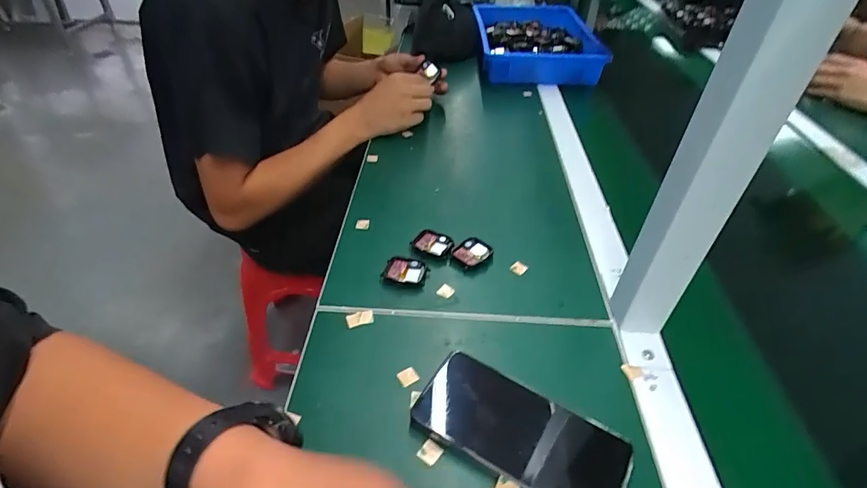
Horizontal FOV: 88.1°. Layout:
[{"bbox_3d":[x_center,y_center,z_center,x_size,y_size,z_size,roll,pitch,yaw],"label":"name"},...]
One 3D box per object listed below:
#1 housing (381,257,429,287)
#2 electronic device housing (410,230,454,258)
[{"bbox_3d":[-0.030,0.029,0.487,0.045,0.009,0.033,9,42,7],"label":"housing"},{"bbox_3d":[0.000,-0.001,0.519,0.045,0.009,0.034,19,44,17],"label":"electronic device housing"}]

